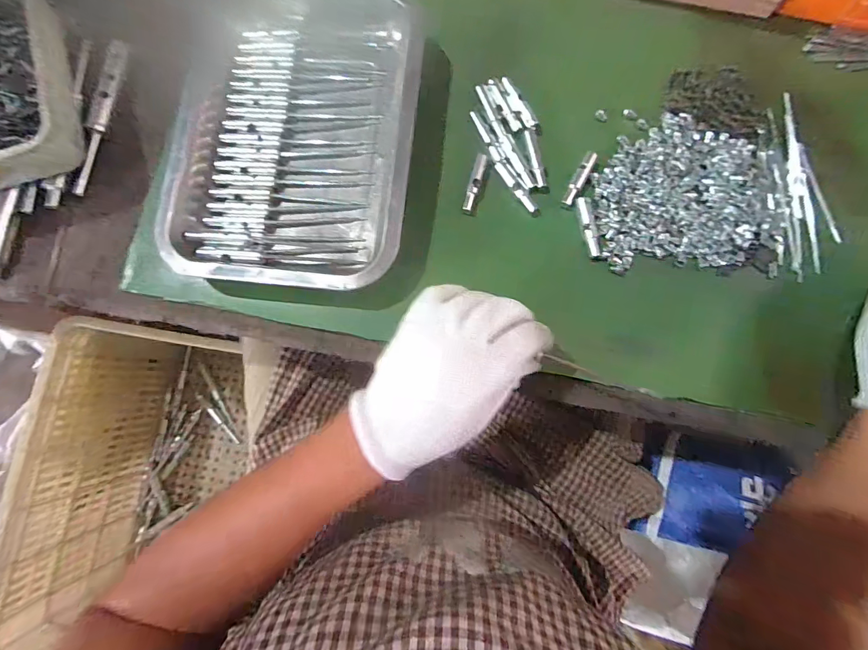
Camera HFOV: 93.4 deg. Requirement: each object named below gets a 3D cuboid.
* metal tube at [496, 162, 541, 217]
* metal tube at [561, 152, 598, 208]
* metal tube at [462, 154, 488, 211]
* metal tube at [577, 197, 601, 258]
[{"bbox_3d":[0.070,-0.114,0.342,0.009,0.006,0.056,-38,83,-4],"label":"metal tube"},{"bbox_3d":[0.122,-0.122,0.343,0.010,0.007,0.049,28,83,4],"label":"metal tube"},{"bbox_3d":[0.035,-0.120,0.344,0.010,0.006,0.050,15,83,3],"label":"metal tube"},{"bbox_3d":[0.128,-0.081,0.338,0.010,0.006,0.050,-13,82,-1],"label":"metal tube"}]

